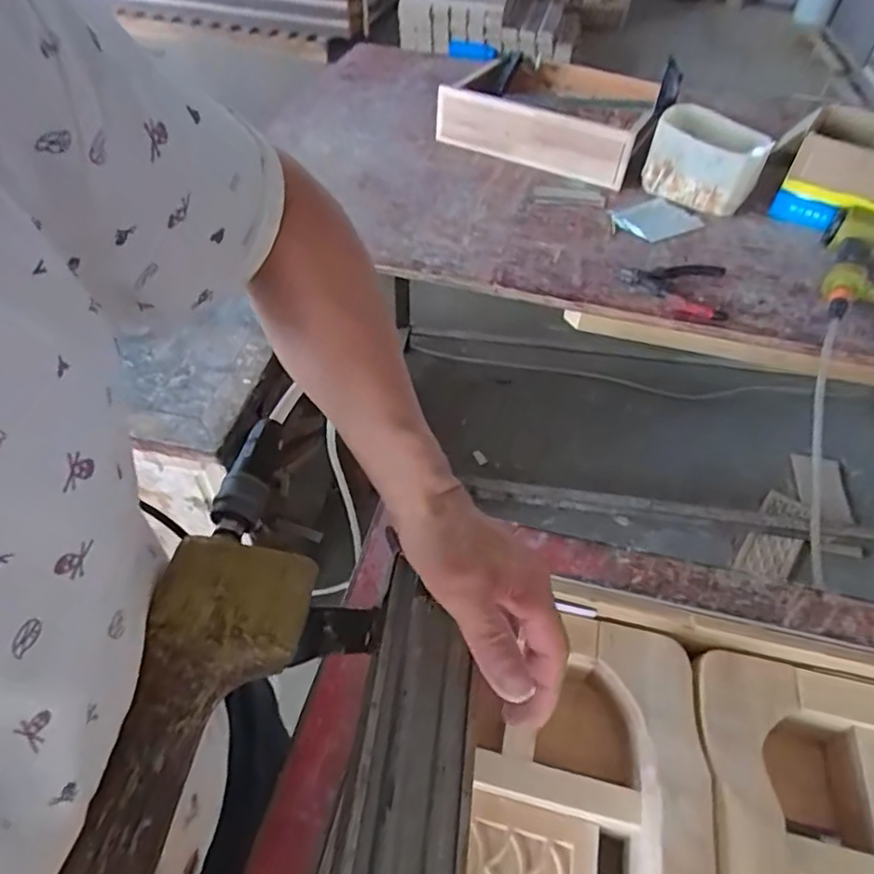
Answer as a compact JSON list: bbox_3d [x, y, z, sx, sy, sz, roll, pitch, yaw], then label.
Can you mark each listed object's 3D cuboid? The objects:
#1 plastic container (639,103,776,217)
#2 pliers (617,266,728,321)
[{"bbox_3d":[0.451,-0.456,1.015,0.184,0.131,0.159,25,54,17],"label":"plastic container"},{"bbox_3d":[0.344,-0.220,0.872,0.149,0.021,0.118,10,51,6],"label":"pliers"}]

